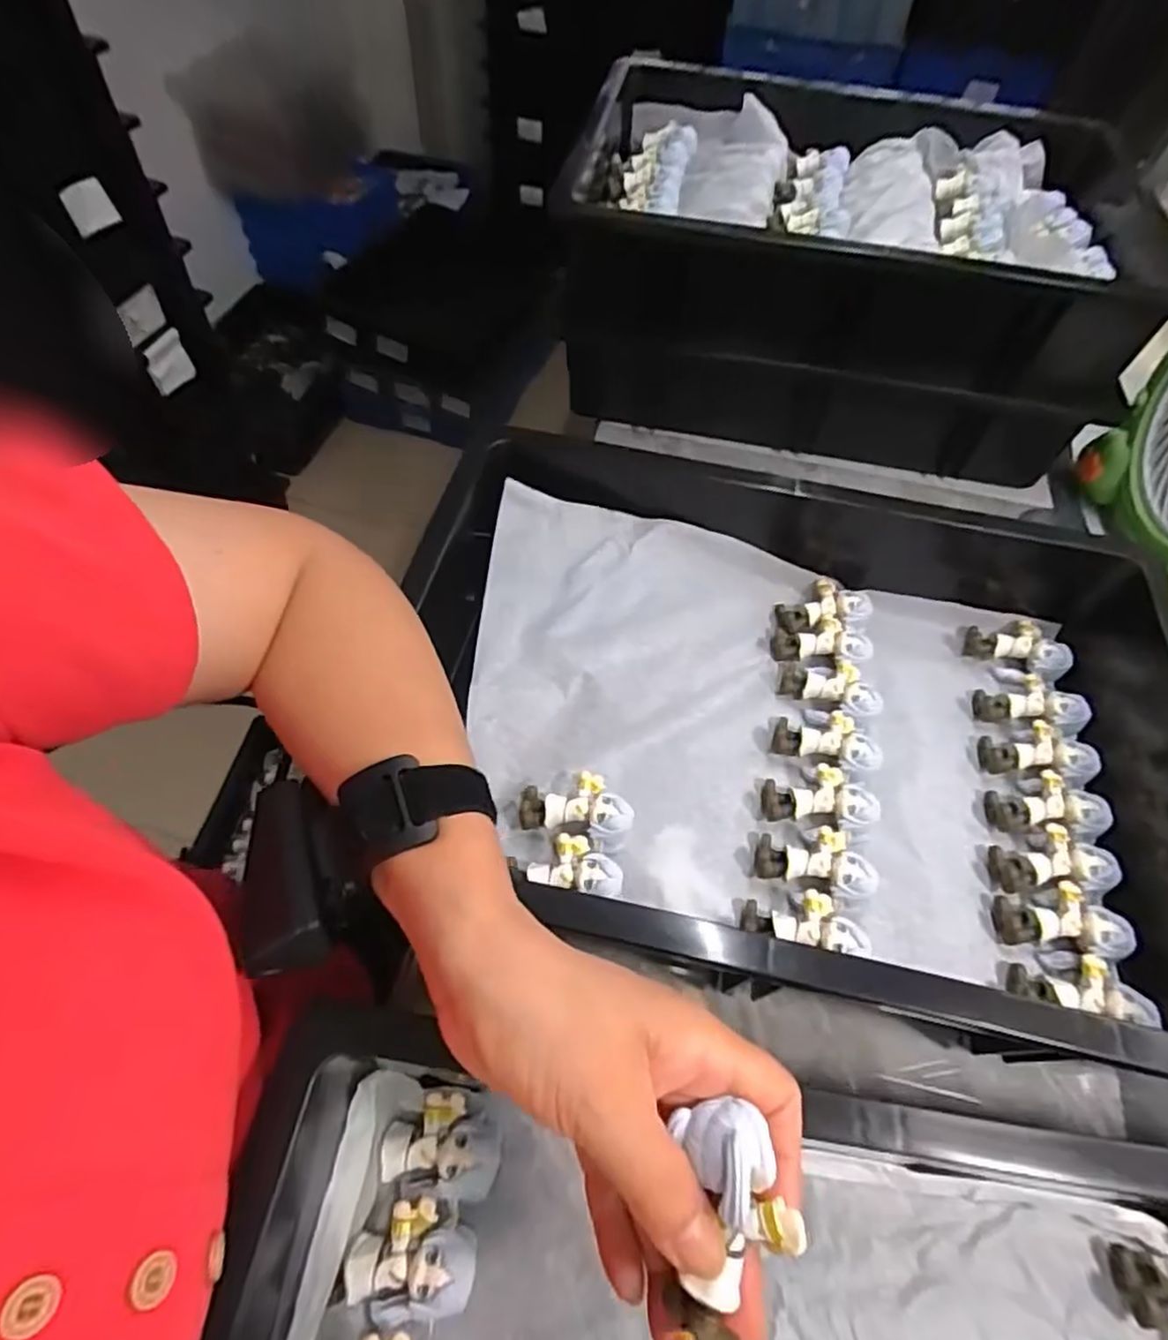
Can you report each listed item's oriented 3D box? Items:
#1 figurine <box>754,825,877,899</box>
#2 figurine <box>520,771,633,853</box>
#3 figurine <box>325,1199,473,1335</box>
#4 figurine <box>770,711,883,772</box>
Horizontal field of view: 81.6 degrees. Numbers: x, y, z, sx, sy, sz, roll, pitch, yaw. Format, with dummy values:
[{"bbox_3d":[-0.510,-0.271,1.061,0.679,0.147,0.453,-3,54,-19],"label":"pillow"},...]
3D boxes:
[{"bbox_3d":[0.129,0.109,0.382,0.061,0.023,0.037,3,57,-1],"label":"figurine"},{"bbox_3d":[-0.004,0.080,0.387,0.062,0.027,0.038,8,57,2],"label":"figurine"},{"bbox_3d":[-0.072,0.245,0.279,0.053,0.027,0.040,8,57,3],"label":"figurine"},{"bbox_3d":[0.154,0.042,0.426,0.062,0.023,0.038,22,58,11],"label":"figurine"}]

